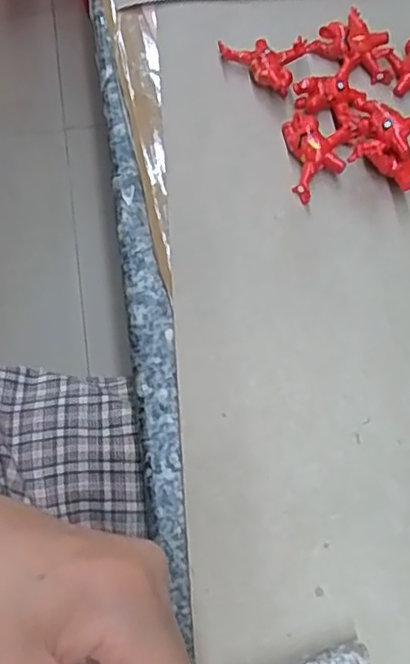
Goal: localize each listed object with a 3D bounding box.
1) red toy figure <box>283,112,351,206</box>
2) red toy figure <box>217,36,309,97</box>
[{"bbox_3d":[0.058,-0.092,0.340,0.033,0.015,0.045,8,71,2],"label":"red toy figure"},{"bbox_3d":[0.030,-0.154,0.361,0.045,0.017,0.036,20,72,6],"label":"red toy figure"}]

